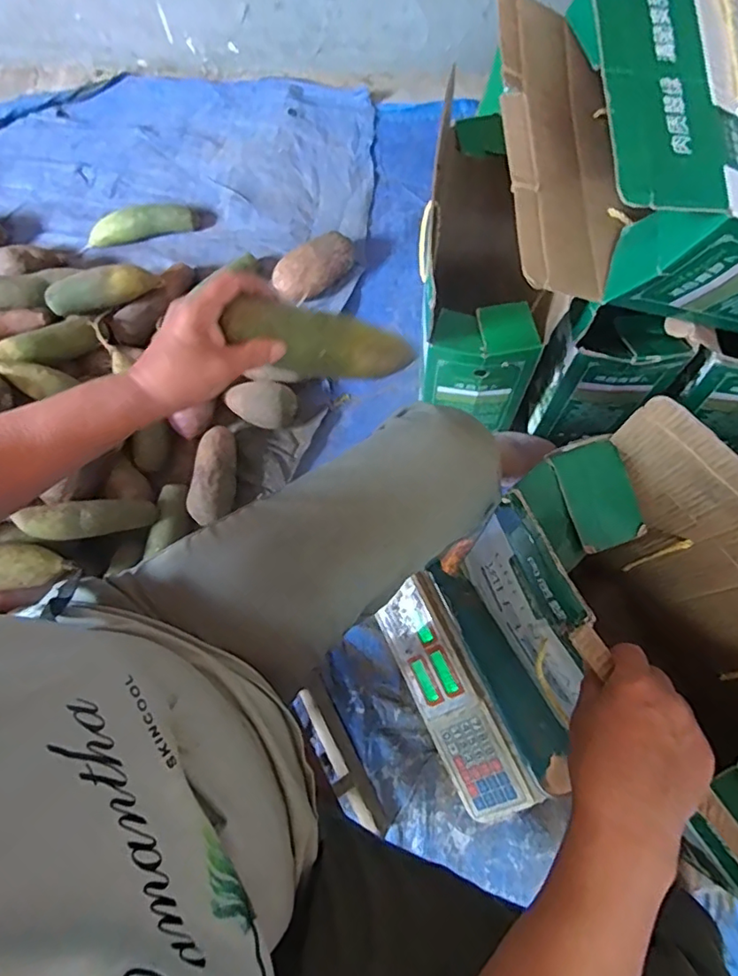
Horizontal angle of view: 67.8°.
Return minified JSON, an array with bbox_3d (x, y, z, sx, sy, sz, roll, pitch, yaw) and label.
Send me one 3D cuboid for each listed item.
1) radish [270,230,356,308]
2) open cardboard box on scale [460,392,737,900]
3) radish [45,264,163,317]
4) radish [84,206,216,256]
[{"bbox_3d":[-0.094,-0.384,0.954,0.155,0.075,0.077,-36,74,-9],"label":"radish"},{"bbox_3d":[0.249,0.142,0.485,0.173,0.278,0.355,-30,73,-7],"label":"open cardboard box on scale"},{"bbox_3d":[-0.432,-0.321,0.875,0.159,0.046,0.050,-16,72,-3],"label":"radish"},{"bbox_3d":[-0.409,-0.485,1.011,0.245,0.046,0.045,-13,72,-2],"label":"radish"}]

